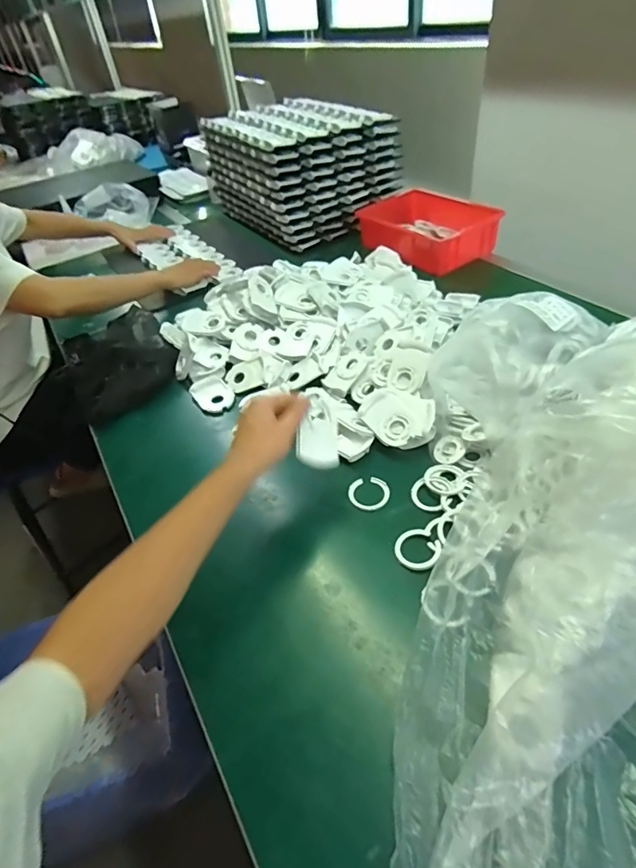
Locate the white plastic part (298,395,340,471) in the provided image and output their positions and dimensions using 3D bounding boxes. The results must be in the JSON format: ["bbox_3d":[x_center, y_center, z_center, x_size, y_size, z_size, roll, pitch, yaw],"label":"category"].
[{"bbox_3d":[-0.002,-0.003,0.570,0.058,0.088,0.011,0,-8,-35],"label":"white plastic part"}]

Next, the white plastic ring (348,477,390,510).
[{"bbox_3d":[0.067,0.076,0.611,0.054,0.004,0.051,-4,43,4],"label":"white plastic ring"}]

